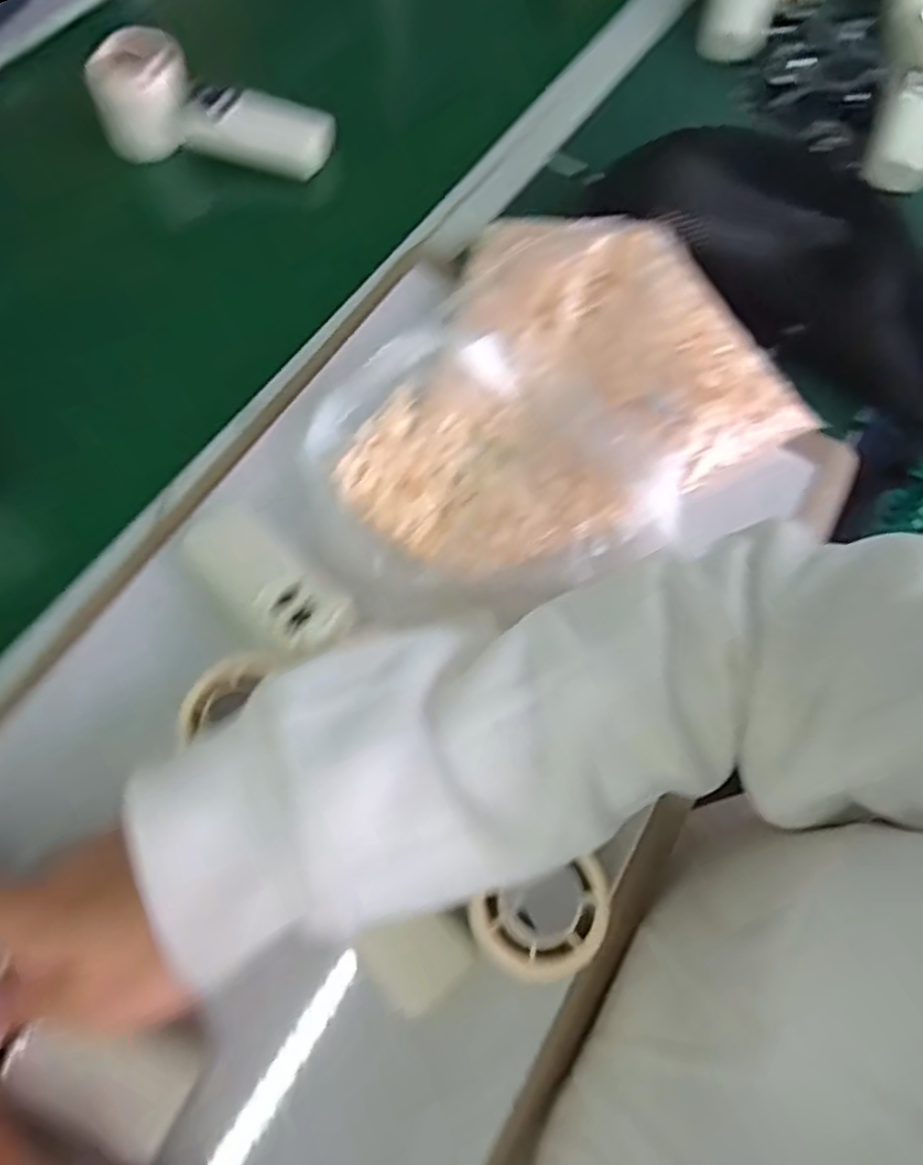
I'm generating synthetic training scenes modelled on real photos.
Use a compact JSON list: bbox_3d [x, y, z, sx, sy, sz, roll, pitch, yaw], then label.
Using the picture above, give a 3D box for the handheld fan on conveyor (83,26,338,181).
[{"bbox_3d":[-0.184,-0.356,0.516,0.169,0.063,0.069,1,67,-3],"label":"handheld fan on conveyor"}]

